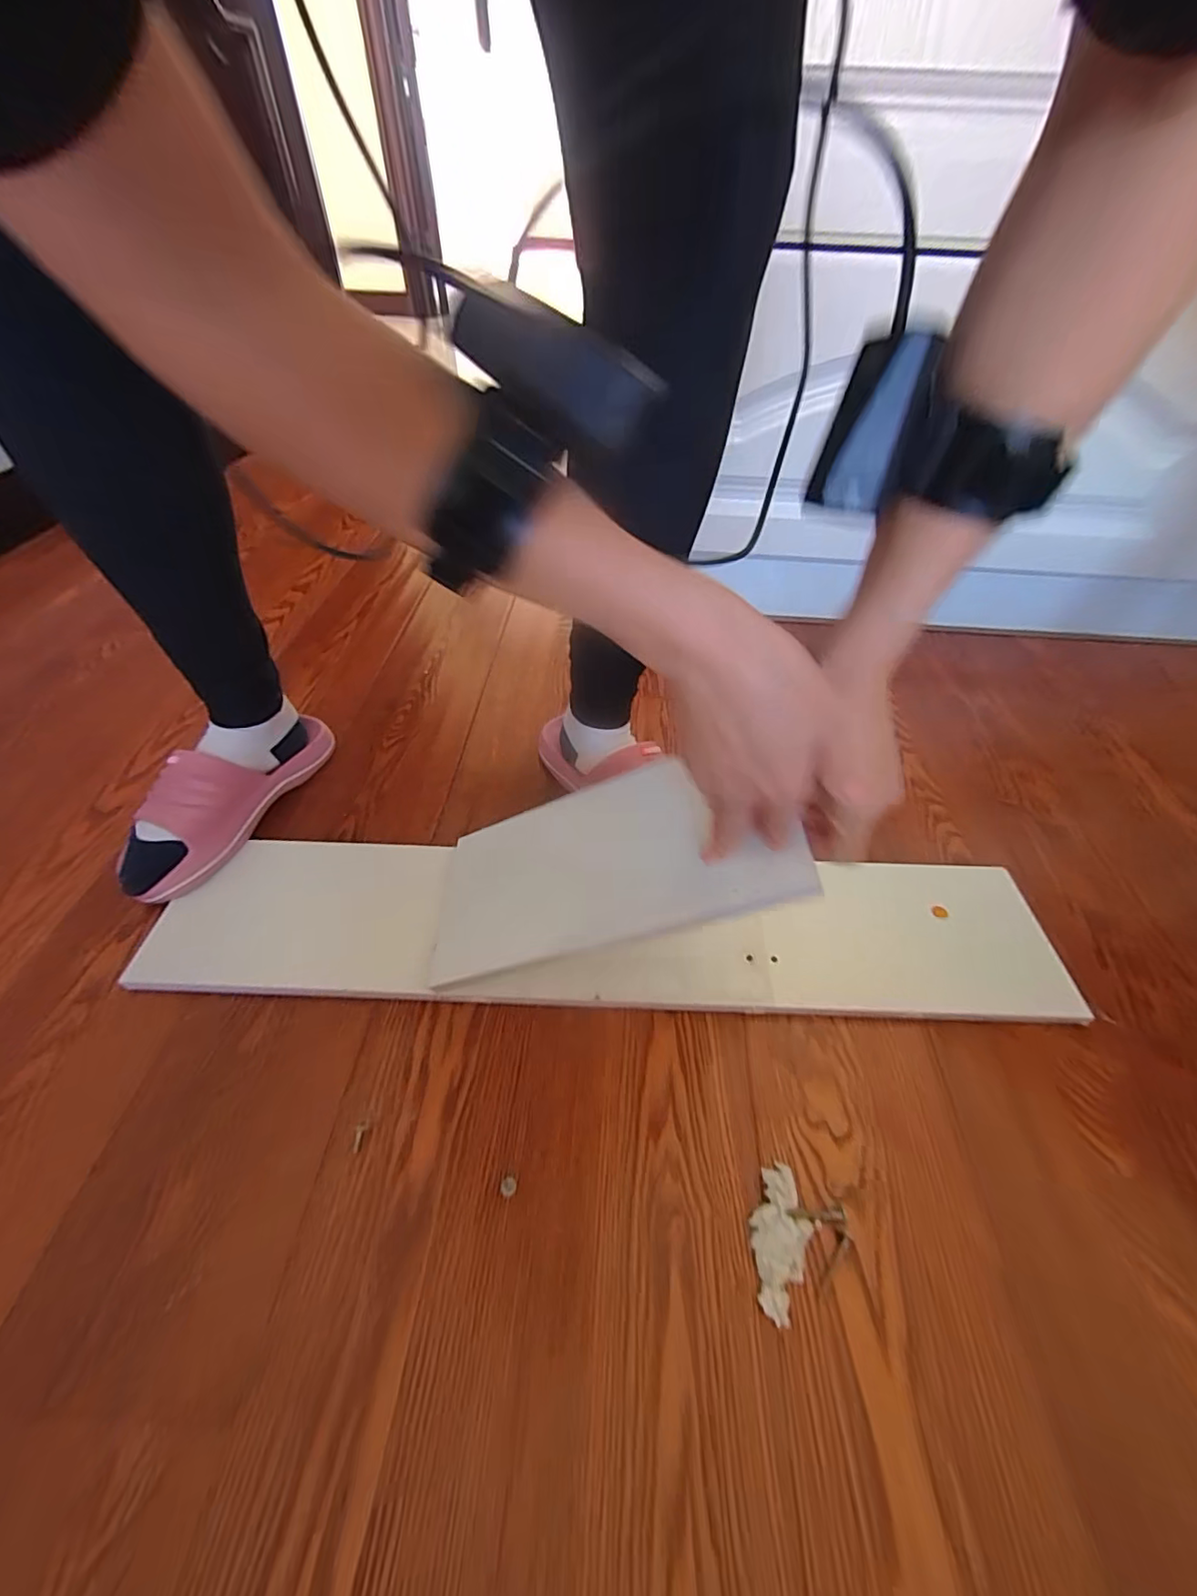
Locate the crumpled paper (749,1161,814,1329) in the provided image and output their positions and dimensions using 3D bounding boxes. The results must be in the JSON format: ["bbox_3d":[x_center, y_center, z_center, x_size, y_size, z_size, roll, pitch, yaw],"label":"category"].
[{"bbox_3d":[0.113,0.275,0.343,0.033,0.016,0.077,19,50,14],"label":"crumpled paper"}]

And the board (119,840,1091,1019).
[{"bbox_3d":[0.009,0.108,0.483,0.756,0.025,0.149,2,48,-1],"label":"board"}]

